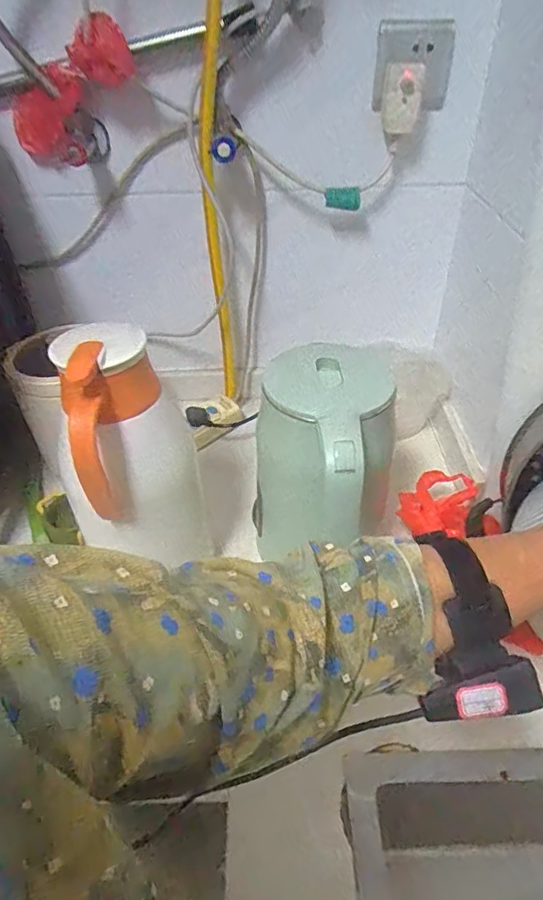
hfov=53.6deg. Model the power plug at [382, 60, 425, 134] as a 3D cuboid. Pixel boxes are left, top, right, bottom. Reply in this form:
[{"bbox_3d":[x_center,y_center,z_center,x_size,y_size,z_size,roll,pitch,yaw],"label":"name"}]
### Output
[{"bbox_3d":[0.150,-0.402,0.616,0.044,0.069,0.029,6,41,7],"label":"power plug"}]

